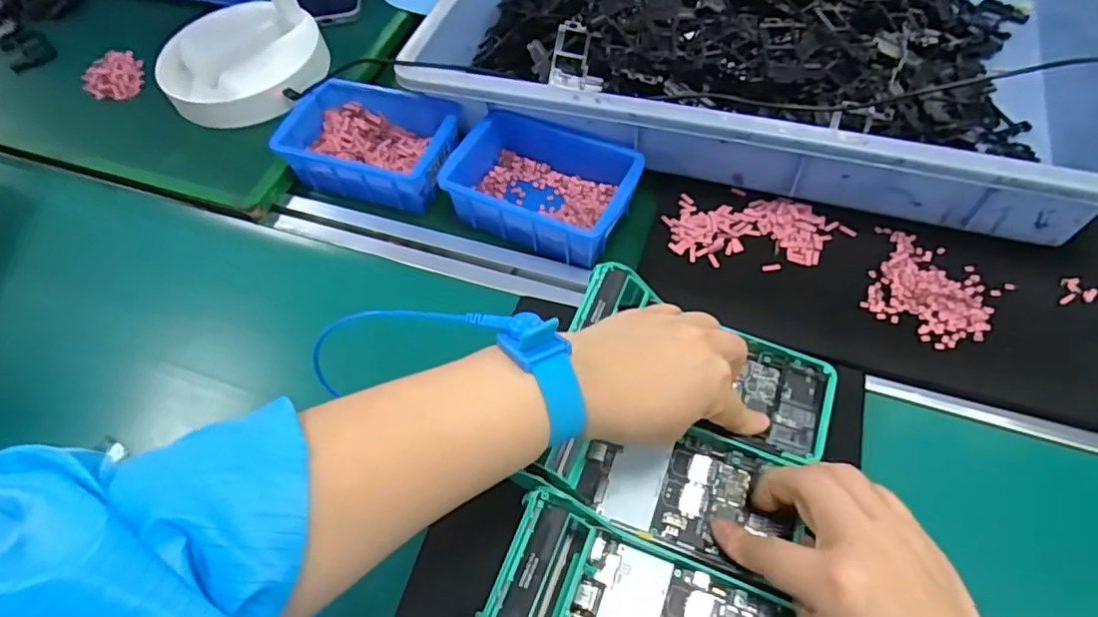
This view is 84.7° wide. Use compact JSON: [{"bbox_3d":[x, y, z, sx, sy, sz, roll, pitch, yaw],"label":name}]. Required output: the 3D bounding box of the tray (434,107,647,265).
[{"bbox_3d":[-0.001,-0.109,0.502,0.148,0.046,0.112,20,62,16],"label":"tray"}]

